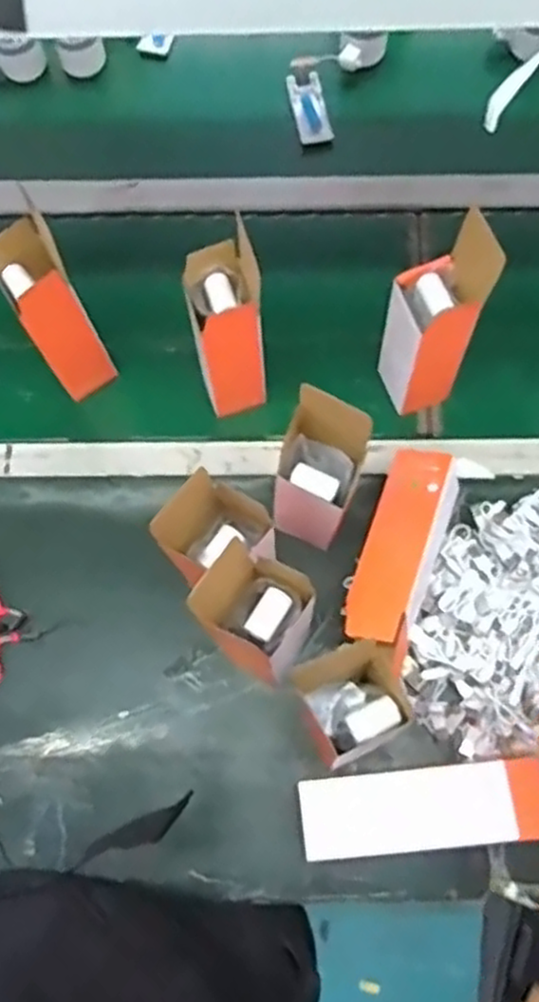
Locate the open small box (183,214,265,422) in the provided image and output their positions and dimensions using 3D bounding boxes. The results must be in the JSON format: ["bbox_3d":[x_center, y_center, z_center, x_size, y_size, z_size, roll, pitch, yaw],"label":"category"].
[{"bbox_3d":[-0.042,-0.166,0.745,0.069,0.208,0.086,-12,72,-3],"label":"open small box"}]

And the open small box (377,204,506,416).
[{"bbox_3d":[0.155,-0.162,0.716,0.076,0.209,0.082,-18,72,-5],"label":"open small box"}]

